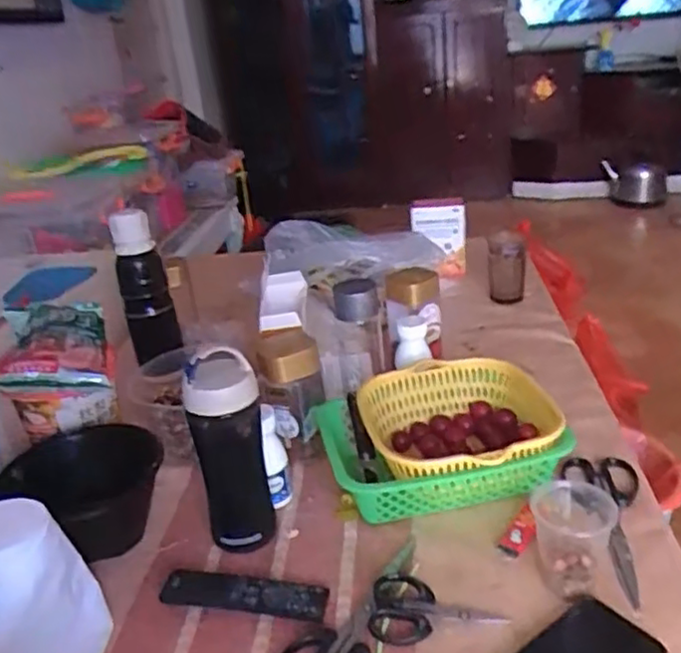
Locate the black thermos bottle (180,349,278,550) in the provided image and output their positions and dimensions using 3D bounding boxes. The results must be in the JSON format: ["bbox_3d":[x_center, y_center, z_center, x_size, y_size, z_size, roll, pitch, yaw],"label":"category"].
[{"bbox_3d":[-0.104,0.119,0.648,0.067,0.206,0.059,-11,25,-11],"label":"black thermos bottle"}]

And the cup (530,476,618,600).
[{"bbox_3d":[0.202,0.183,0.591,0.068,0.068,0.071,-5,25,2],"label":"cup"}]

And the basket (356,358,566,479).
[{"bbox_3d":[0.133,0.115,0.751,0.195,0.075,0.195,-9,25,-5],"label":"basket"}]

